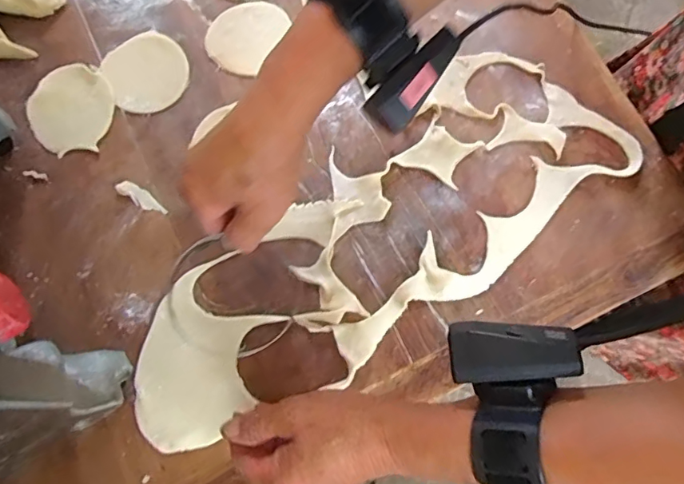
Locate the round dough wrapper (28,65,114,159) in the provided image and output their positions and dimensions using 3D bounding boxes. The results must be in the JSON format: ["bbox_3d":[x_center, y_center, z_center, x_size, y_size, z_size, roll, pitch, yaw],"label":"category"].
[{"bbox_3d":[-0.253,-0.125,0.462,0.074,0.004,0.087,9,76,0],"label":"round dough wrapper"}]

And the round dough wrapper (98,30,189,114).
[{"bbox_3d":[-0.187,-0.164,0.474,0.075,0.005,0.081,0,76,-2],"label":"round dough wrapper"}]

